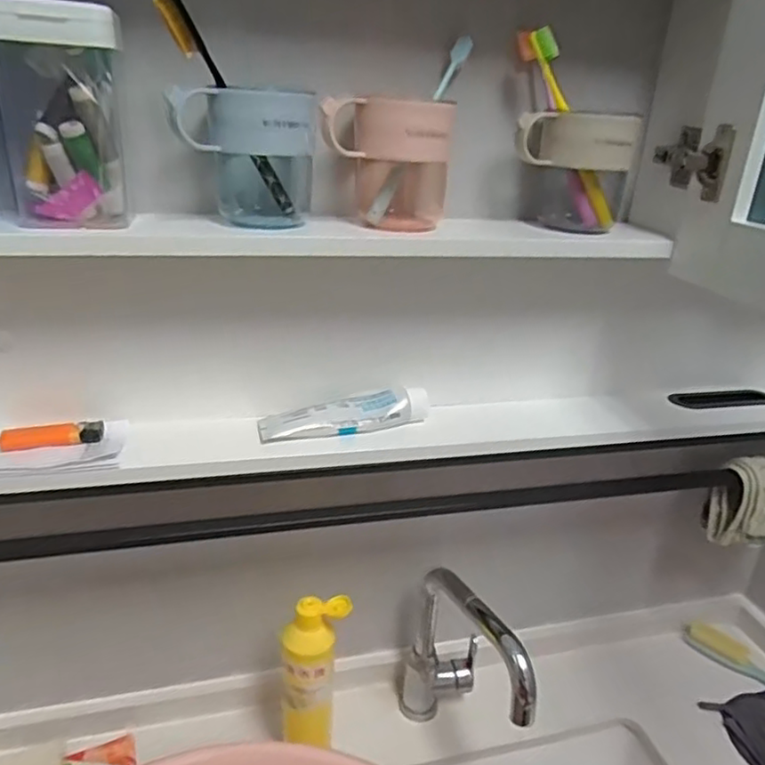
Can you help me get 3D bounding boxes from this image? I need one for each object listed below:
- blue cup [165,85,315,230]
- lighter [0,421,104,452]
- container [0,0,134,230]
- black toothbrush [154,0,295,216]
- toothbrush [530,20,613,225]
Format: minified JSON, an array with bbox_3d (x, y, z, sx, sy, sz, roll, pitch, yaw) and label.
[{"bbox_3d":[-0.107,-0.178,0.508,0.104,0.103,0.075,0,24,-9],"label":"blue cup"},{"bbox_3d":[-0.288,0.045,0.556,0.081,0.012,0.022,-8,27,-25],"label":"lighter"},{"bbox_3d":[-0.233,-0.192,0.466,0.086,0.152,0.063,-3,29,-17],"label":"container"},{"bbox_3d":[-0.114,-0.203,0.490,0.011,0.184,0.019,31,70,38],"label":"black toothbrush"},{"bbox_3d":[0.173,-0.221,0.568,0.017,0.183,0.021,-23,23,16],"label":"toothbrush"}]

